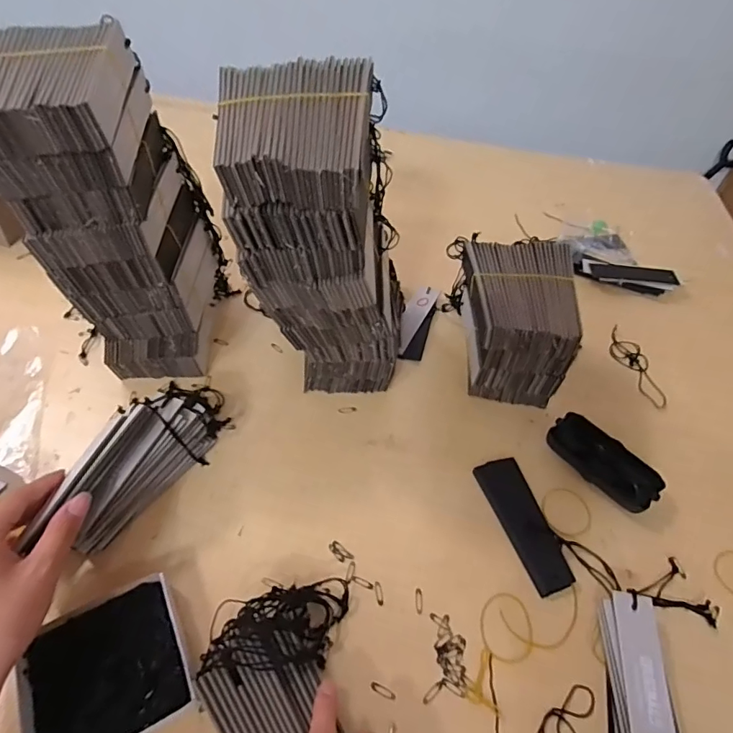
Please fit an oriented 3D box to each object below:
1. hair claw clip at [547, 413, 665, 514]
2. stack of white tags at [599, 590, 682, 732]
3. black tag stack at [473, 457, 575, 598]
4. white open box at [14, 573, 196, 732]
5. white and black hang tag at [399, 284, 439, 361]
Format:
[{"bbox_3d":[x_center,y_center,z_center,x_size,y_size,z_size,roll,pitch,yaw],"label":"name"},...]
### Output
[{"bbox_3d":[0.240,0.096,0.489,0.049,0.025,0.109,-34,60,-28],"label":"hair claw clip"},{"bbox_3d":[0.204,0.246,0.357,0.044,0.028,0.140,11,51,5],"label":"stack of white tags"},{"bbox_3d":[0.148,0.144,0.451,0.044,0.015,0.126,-12,52,-14],"label":"black tag stack"},{"bbox_3d":[-0.188,0.219,0.347,0.106,0.028,0.097,-23,56,-22],"label":"white open box"},{"bbox_3d":[0.065,-0.059,0.619,0.038,0.006,0.127,23,54,-2],"label":"white and black hang tag"}]

